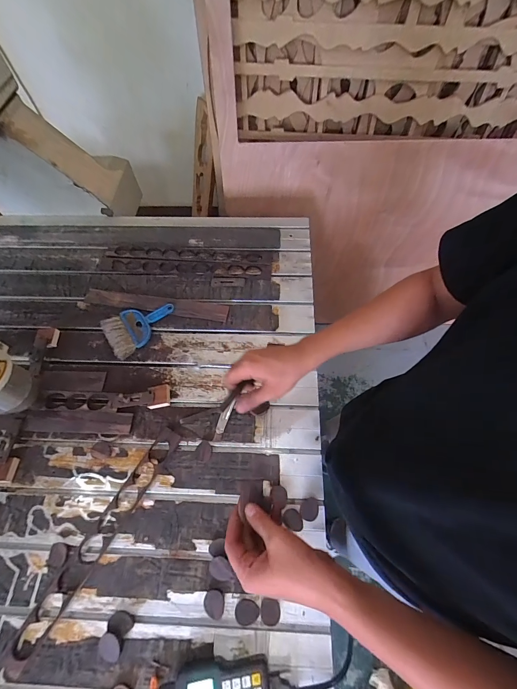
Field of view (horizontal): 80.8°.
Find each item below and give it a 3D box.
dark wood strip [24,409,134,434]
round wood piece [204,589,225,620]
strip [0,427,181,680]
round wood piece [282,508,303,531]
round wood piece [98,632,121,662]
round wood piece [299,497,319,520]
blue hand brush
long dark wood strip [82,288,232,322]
[{"bbox_3d":[-0.418,0.178,0.707,0.245,0.013,0.049,1,63,2],"label":"dark wood strip"},{"bbox_3d":[-0.081,0.471,0.551,0.037,0.004,0.040,0,63,1],"label":"round wood piece"},{"bbox_3d":[-0.314,0.380,0.608,0.050,0.008,0.465,28,66,14],"label":"strip"},{"bbox_3d":[0.069,0.354,0.614,0.039,0.004,0.038,-5,49,6],"label":"round wood piece"},{"bbox_3d":[-0.254,0.519,0.521,0.033,0.007,0.042,-37,68,-17],"label":"round wood piece"},{"bbox_3d":[0.104,0.337,0.623,0.036,0.004,0.045,3,43,8],"label":"round wood piece"},{"bbox_3d":[-0.317,-0.052,0.825,0.184,0.023,0.136,-30,66,-14],"label":"blue hand brush"},{"bbox_3d":[-0.290,-0.113,0.858,0.411,0.014,0.057,7,63,5],"label":"long dark wood strip"}]

